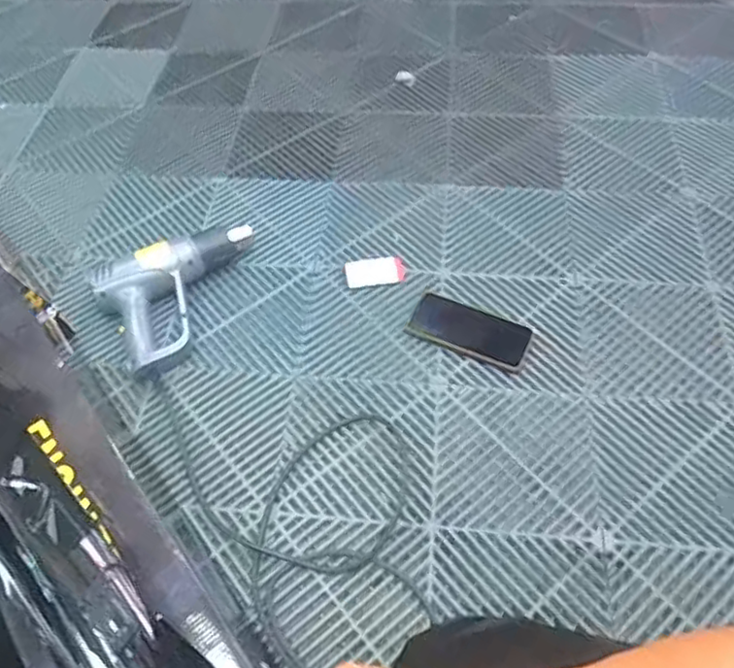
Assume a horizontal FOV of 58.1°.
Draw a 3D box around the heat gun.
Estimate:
[{"bbox_3d":[-0.258,-0.065,0.971,0.248,0.073,0.175,-29,57,-17],"label":"heat gun"}]

